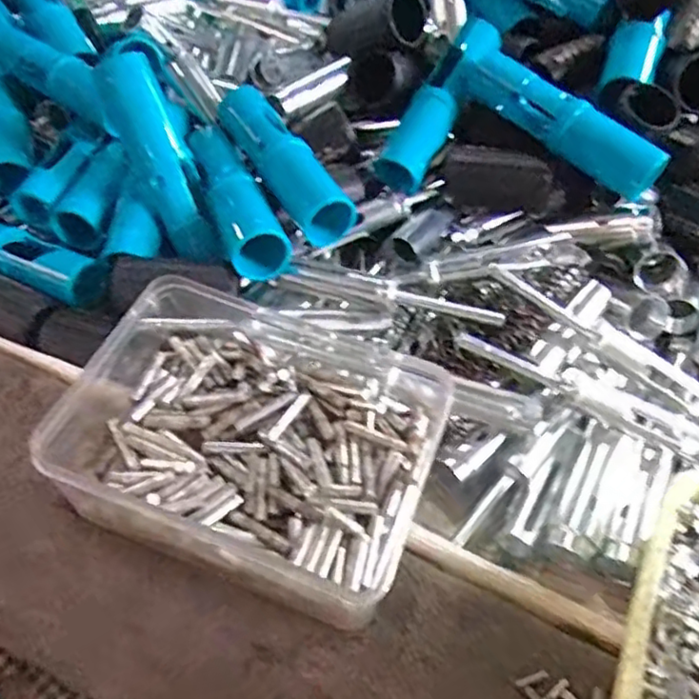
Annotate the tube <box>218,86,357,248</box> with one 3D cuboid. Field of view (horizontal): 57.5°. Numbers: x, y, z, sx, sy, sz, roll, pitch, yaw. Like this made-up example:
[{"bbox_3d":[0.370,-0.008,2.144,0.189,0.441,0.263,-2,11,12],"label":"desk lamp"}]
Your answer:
[{"bbox_3d":[-0.038,-0.108,0.351,0.030,0.031,0.125,-21,56,-21],"label":"tube"}]

